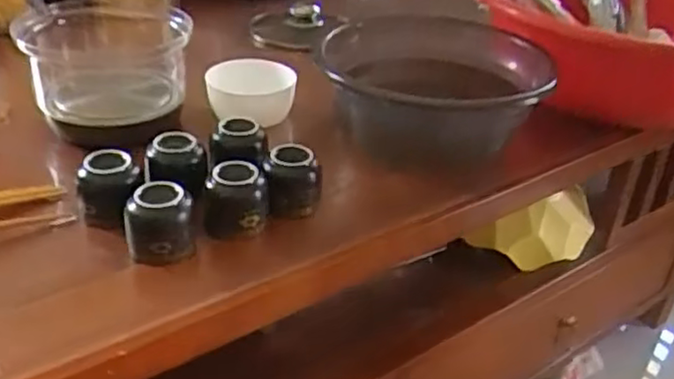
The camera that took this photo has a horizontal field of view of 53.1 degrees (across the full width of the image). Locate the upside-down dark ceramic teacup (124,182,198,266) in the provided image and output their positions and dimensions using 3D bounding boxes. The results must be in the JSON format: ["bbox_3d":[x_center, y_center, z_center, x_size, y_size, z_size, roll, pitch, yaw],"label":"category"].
[{"bbox_3d":[-0.137,0.026,0.519,0.047,0.048,0.042,-10,34,-20],"label":"upside-down dark ceramic teacup"}]

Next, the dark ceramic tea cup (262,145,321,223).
[{"bbox_3d":[-0.038,-0.006,0.584,0.047,0.055,0.037,2,32,-3],"label":"dark ceramic tea cup"}]

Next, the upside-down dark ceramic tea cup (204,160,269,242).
[{"bbox_3d":[-0.083,0.009,0.551,0.050,0.051,0.045,-1,32,-8],"label":"upside-down dark ceramic tea cup"}]

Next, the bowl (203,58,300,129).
[{"bbox_3d":[-0.097,-0.111,0.745,0.092,0.051,0.093,3,32,-2],"label":"bowl"}]

